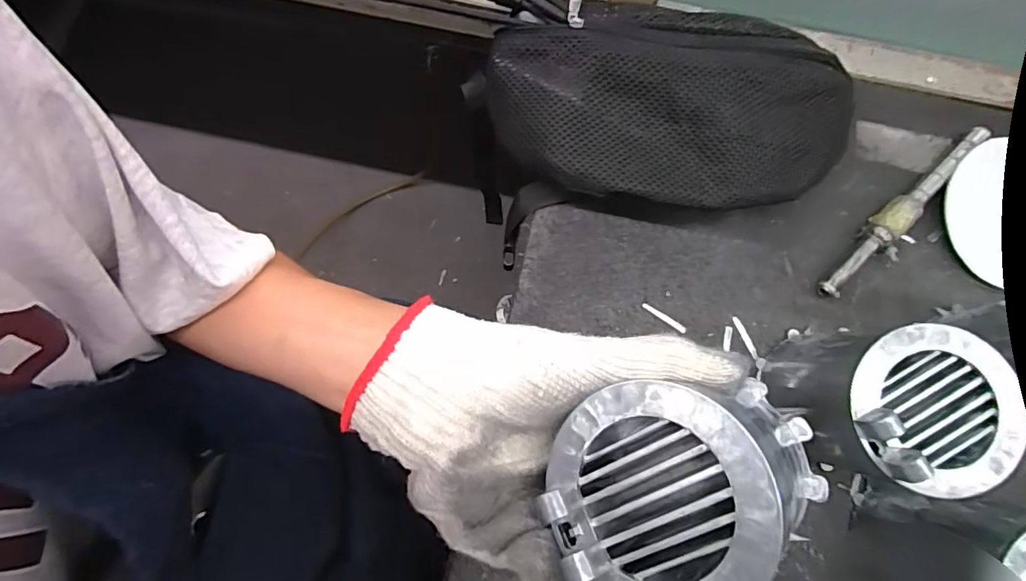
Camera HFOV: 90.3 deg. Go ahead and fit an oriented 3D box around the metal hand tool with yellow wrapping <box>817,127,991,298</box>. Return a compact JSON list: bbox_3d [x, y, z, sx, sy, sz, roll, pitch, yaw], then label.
[{"bbox_3d":[0.300,-0.062,0.393,0.026,0.019,0.187,42,81,7],"label":"metal hand tool with yellow wrapping"}]

